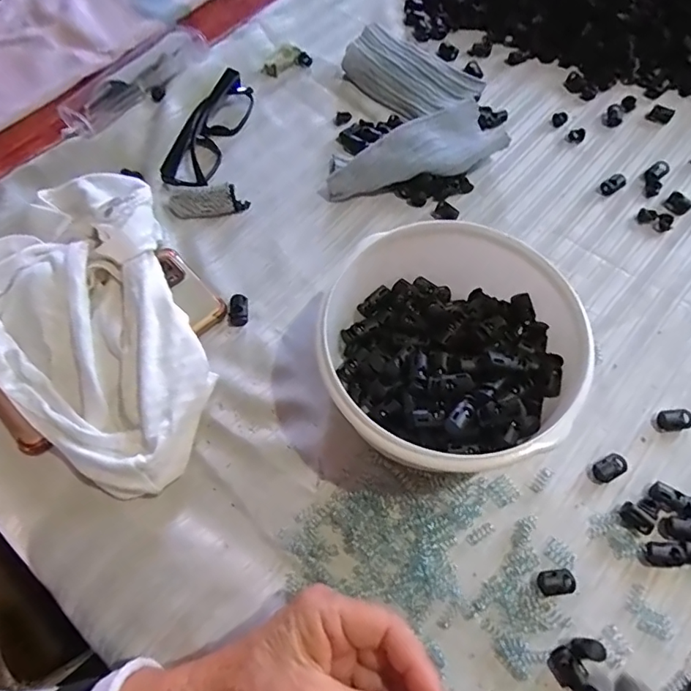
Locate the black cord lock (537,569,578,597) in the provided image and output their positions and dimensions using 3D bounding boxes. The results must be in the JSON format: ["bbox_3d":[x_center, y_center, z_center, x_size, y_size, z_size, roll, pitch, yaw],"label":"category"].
[{"bbox_3d":[0.129,0.145,0.308,0.021,0.005,0.014,-7,64,-2],"label":"black cord lock"}]

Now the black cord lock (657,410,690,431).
[{"bbox_3d":[0.227,0.052,0.349,0.020,0.009,0.013,1,64,3],"label":"black cord lock"}]

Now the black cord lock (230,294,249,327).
[{"bbox_3d":[-0.082,-0.027,0.386,0.014,0.009,0.026,-7,64,-1],"label":"black cord lock"}]

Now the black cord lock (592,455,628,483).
[{"bbox_3d":[0.176,0.082,0.337,0.022,0.009,0.014,-27,66,-11],"label":"black cord lock"}]

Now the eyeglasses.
[{"bbox_3d":[-0.121,-0.200,0.458,0.036,0.023,0.132,15,65,9],"label":"eyeglasses"}]

